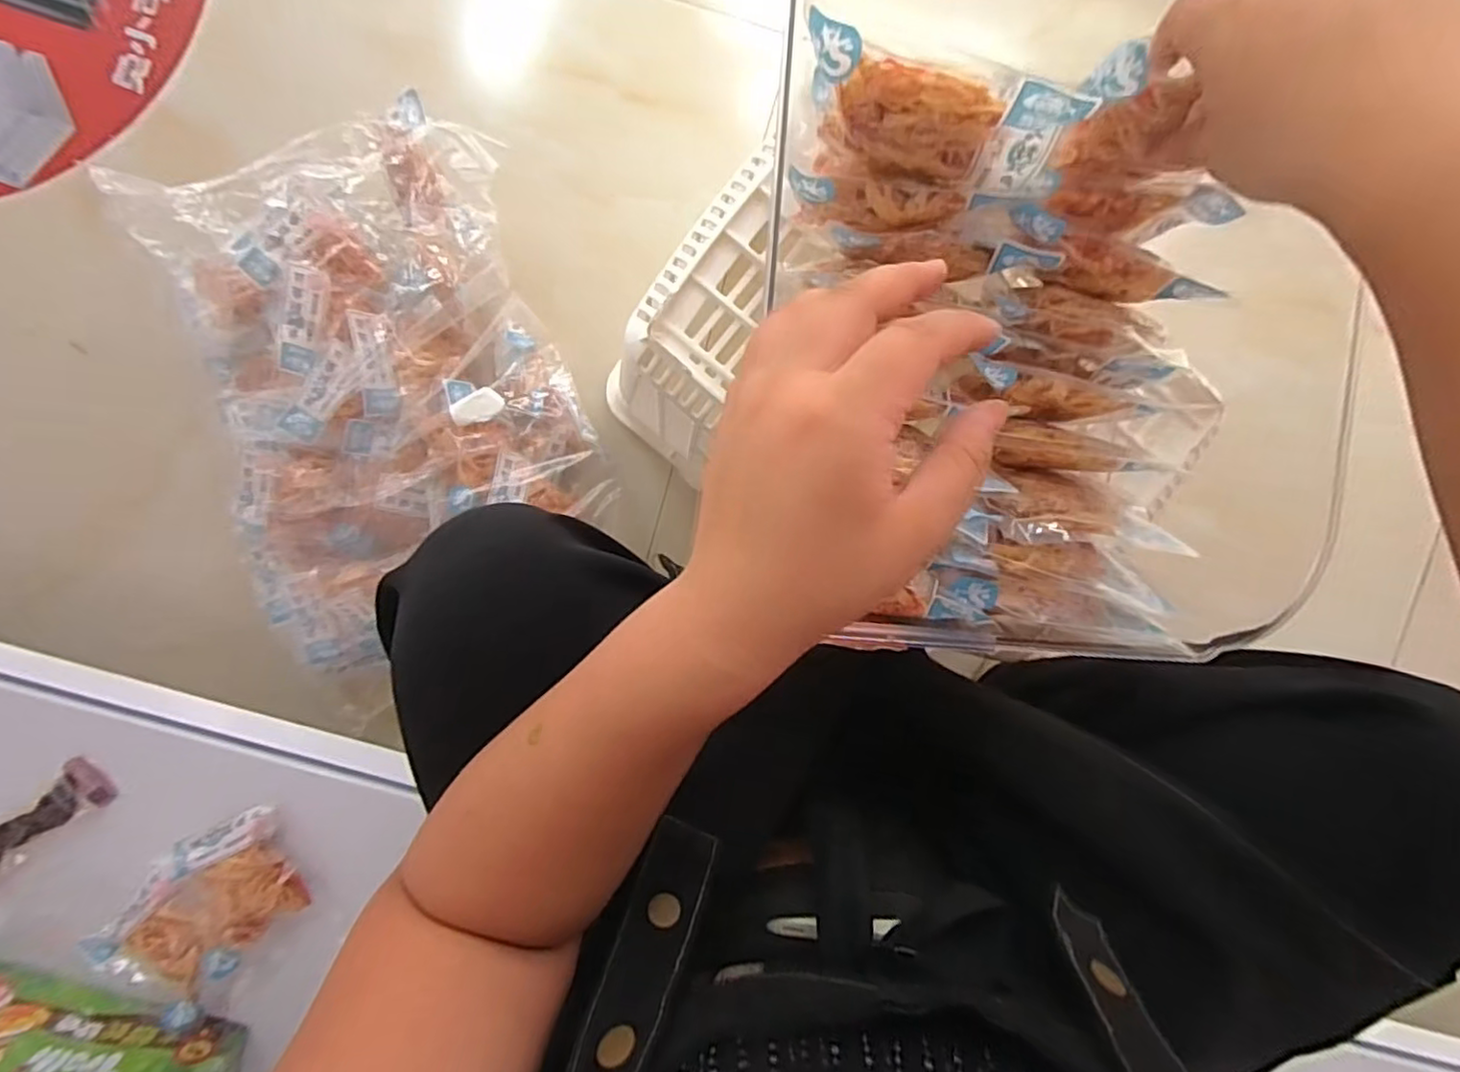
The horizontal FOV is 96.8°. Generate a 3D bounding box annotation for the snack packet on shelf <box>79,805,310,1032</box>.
[{"bbox_3d":[-0.435,0.312,0.538,0.105,0.028,0.171,45,93,-5],"label":"snack packet on shelf"}]

